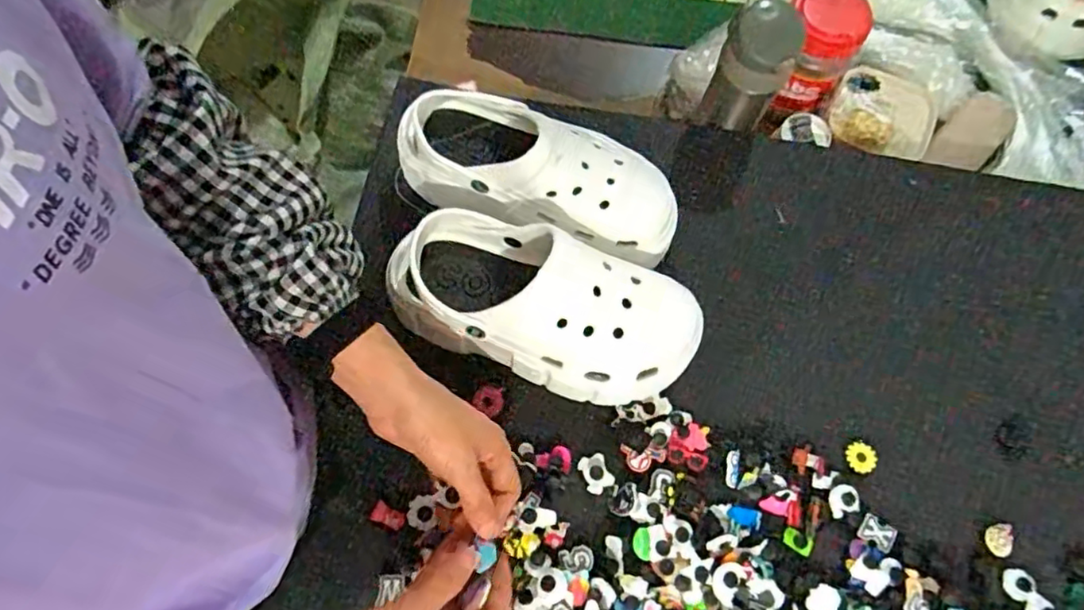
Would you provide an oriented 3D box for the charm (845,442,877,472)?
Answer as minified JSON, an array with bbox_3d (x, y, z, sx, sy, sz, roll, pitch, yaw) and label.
[{"bbox_3d":[0.267,0.126,0.515,0.021,0.004,0.023,1,70,-1],"label":"charm"}]

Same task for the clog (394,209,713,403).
[{"bbox_3d":[0.002,0.005,0.496,0.236,0.107,0.099,19,71,5],"label":"clog"}]

